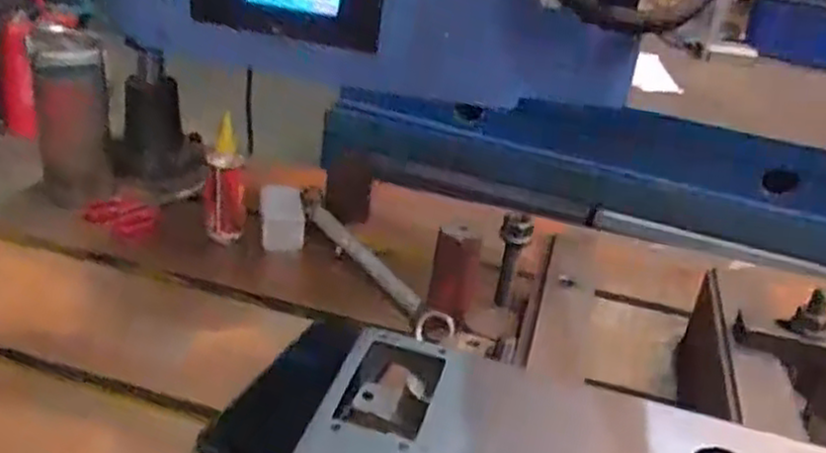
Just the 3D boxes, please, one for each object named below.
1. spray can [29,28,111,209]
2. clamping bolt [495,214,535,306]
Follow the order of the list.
[{"bbox_3d":[-0.380,-0.120,0.839,0.068,0.190,0.062,0,27,-13],"label":"spray can"},{"bbox_3d":[0.079,0.027,0.596,0.024,0.085,0.018,11,26,9],"label":"clamping bolt"}]

